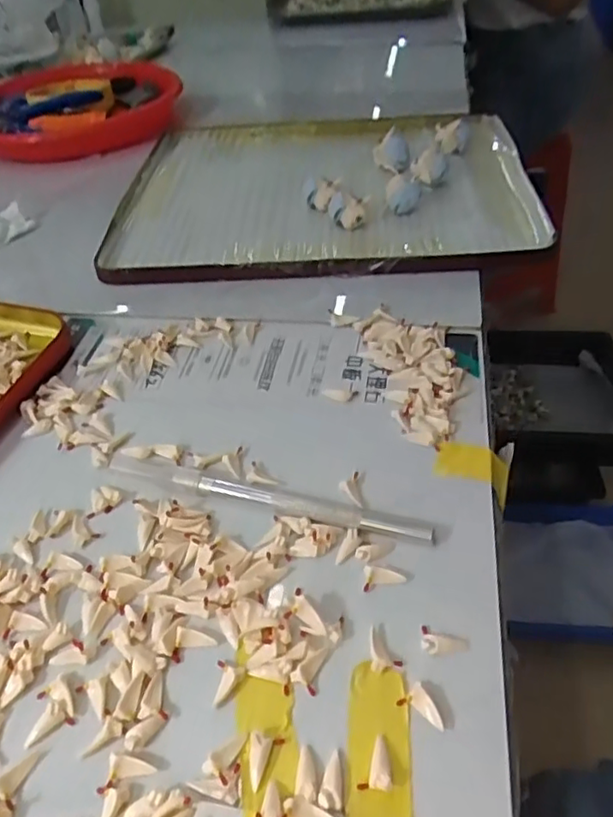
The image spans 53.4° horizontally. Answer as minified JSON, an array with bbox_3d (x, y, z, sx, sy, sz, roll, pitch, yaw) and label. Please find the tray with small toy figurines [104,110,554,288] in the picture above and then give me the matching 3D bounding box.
[{"bbox_3d":[0.011,-0.181,0.476,0.305,0.031,0.255,0,44,5],"label":"tray with small toy figurines"}]

